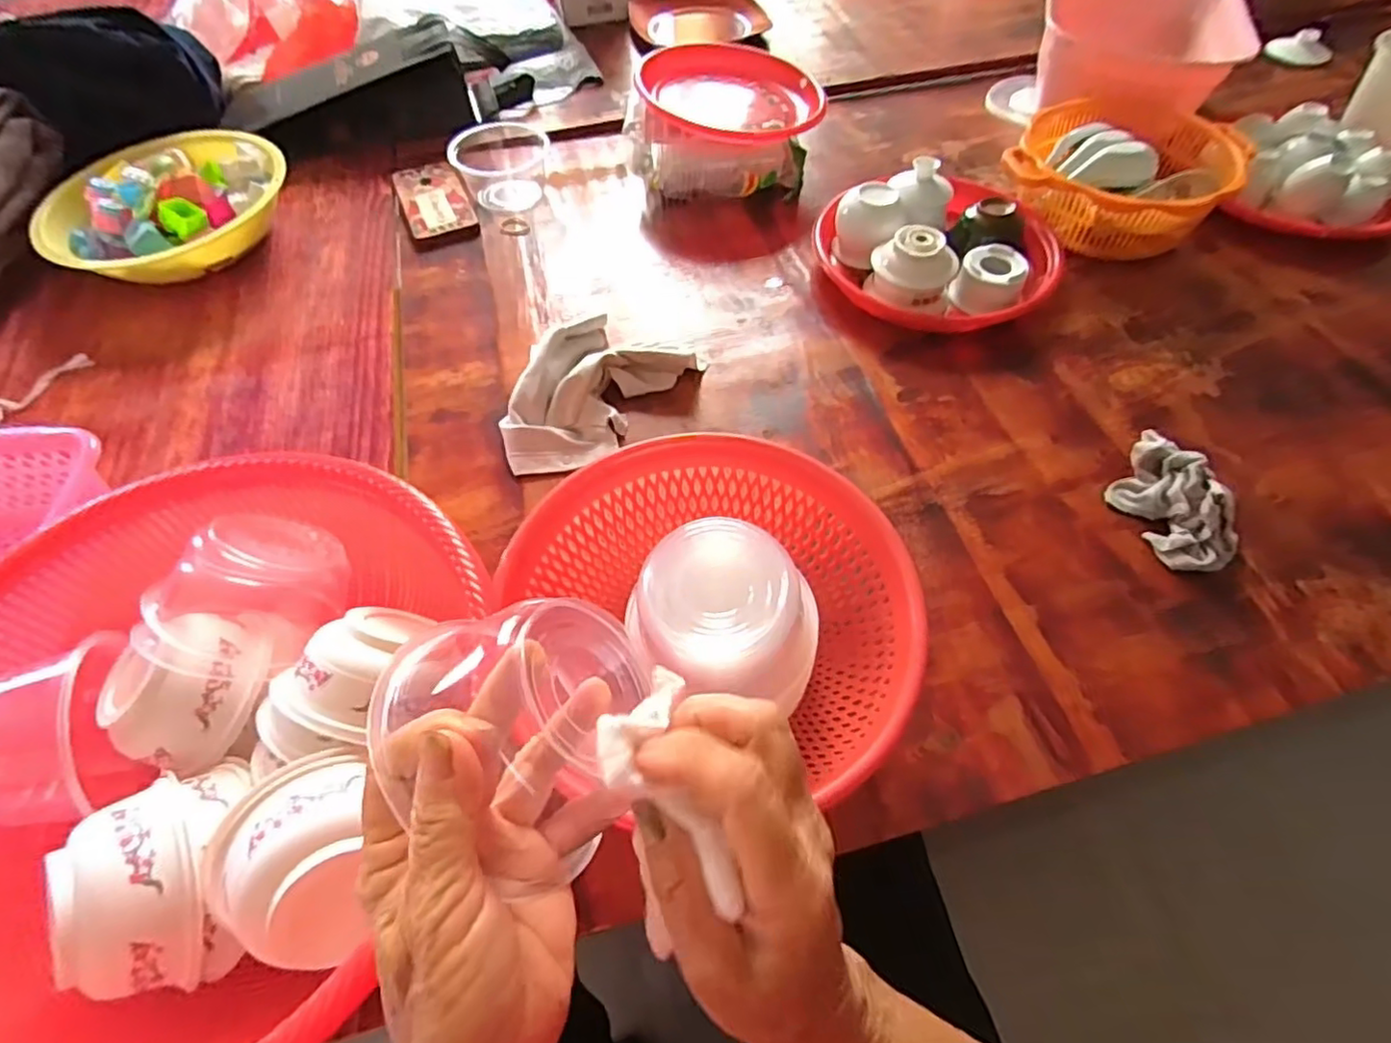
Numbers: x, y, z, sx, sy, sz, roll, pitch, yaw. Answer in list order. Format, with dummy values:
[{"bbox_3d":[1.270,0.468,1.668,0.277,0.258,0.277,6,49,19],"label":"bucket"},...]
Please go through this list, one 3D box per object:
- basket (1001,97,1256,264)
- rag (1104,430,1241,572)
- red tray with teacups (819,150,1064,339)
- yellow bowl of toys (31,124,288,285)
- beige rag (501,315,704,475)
[{"bbox_3d":[0.465,-0.389,0.716,0.216,0.072,0.237,21,61,16],"label":"basket"},{"bbox_3d":[0.379,-0.021,0.508,0.070,0.038,0.119,-21,59,-10],"label":"rag"},{"bbox_3d":[0.245,-0.285,0.667,0.242,0.065,0.182,31,64,20],"label":"red tray with teacups"},{"bbox_3d":[-0.587,-0.349,0.723,0.221,0.084,0.234,-1,57,1],"label":"yellow bowl of toys"},{"bbox_3d":[-0.098,-0.122,0.587,0.109,0.046,0.194,34,65,22],"label":"beige rag"}]

